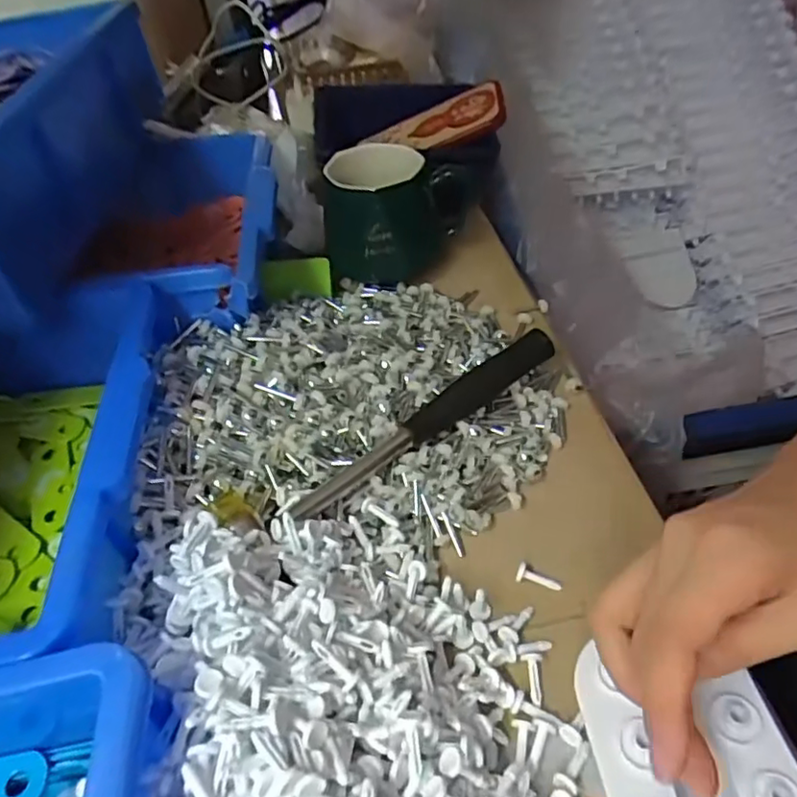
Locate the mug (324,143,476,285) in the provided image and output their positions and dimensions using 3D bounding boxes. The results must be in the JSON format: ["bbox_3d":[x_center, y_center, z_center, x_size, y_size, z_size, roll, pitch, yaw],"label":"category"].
[{"bbox_3d":[-0.002,-0.152,0.486,0.108,0.075,0.073,3,46,9],"label":"mug"}]

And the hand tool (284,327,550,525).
[{"bbox_3d":[0.022,0.009,0.368,0.204,0.019,0.019,-31,54,-27],"label":"hand tool"}]

